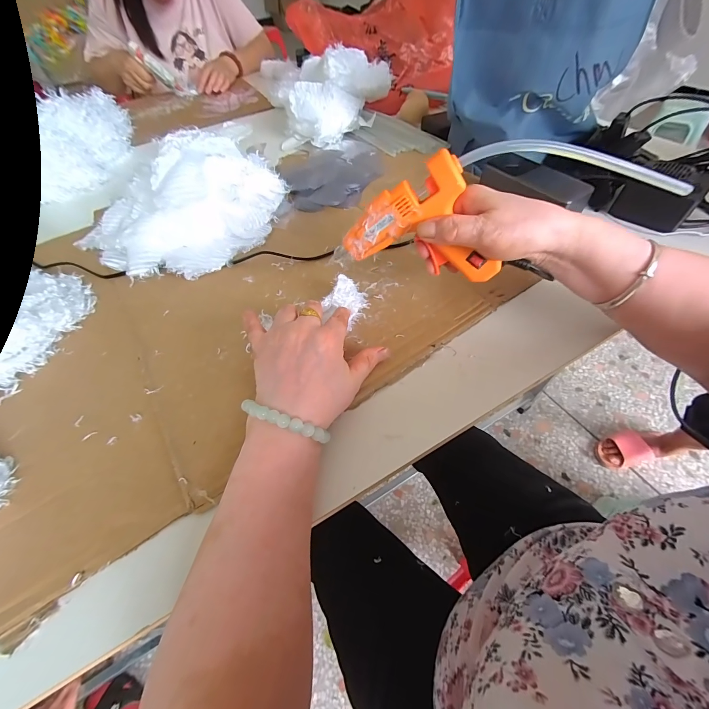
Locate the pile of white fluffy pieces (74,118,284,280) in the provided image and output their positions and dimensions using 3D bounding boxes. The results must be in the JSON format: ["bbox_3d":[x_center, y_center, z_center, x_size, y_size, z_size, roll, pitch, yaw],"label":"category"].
[{"bbox_3d":[-0.214,-0.207,0.414,0.270,0.089,0.169,-41,61,-21],"label":"pile of white fluffy pieces"}]

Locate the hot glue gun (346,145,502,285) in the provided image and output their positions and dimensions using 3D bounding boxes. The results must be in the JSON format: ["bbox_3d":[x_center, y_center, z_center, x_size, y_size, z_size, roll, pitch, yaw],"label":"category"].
[{"bbox_3d":[0.068,-0.121,0.273,0.136,0.093,0.029,15,36,1],"label":"hot glue gun"}]

